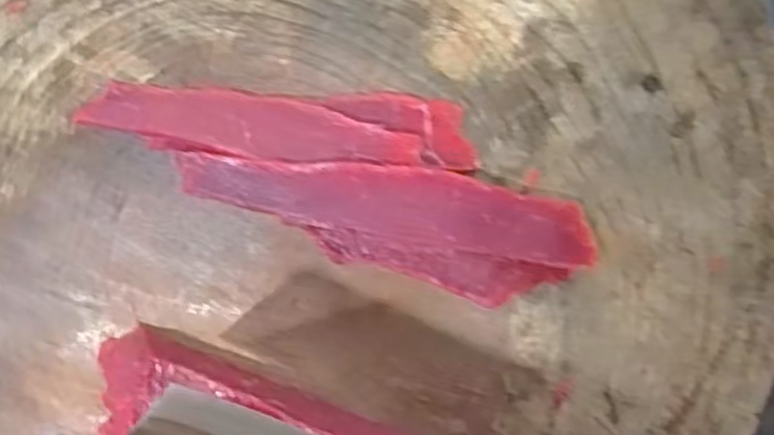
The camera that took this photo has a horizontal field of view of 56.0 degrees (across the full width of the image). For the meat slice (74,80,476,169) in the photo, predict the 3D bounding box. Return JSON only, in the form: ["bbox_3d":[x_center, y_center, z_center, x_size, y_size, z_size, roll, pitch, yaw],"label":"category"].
[{"bbox_3d":[-0.035,-0.031,0.243,0.128,0.017,0.024,2,94,-2],"label":"meat slice"}]

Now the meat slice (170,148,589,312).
[{"bbox_3d":[0.001,0.001,0.245,0.136,0.019,0.039,13,93,-3],"label":"meat slice"}]

